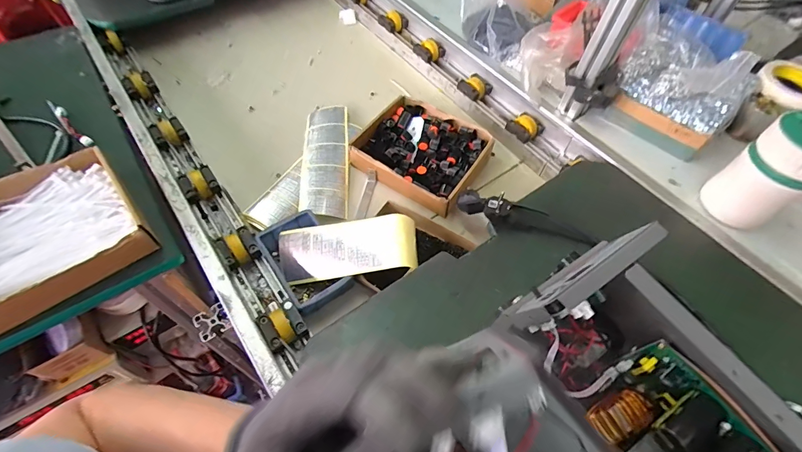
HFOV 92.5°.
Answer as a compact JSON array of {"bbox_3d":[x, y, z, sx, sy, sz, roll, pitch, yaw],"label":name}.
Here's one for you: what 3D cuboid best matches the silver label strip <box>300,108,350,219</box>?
[{"bbox_3d":[-0.142,-0.126,0.731,0.084,0.050,0.271,-4,58,-5],"label":"silver label strip"}]

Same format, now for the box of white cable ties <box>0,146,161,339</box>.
[{"bbox_3d":[-0.461,0.010,0.491,0.208,0.056,0.179,-36,66,-23],"label":"box of white cable ties"}]

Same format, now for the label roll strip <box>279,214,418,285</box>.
[{"bbox_3d":[-0.084,0.035,0.567,0.207,0.053,0.086,-9,56,17],"label":"label roll strip"}]

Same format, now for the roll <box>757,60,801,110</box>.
[{"bbox_3d":[0.702,-0.252,0.685,0.106,0.032,0.106,1,57,-2],"label":"roll"}]

